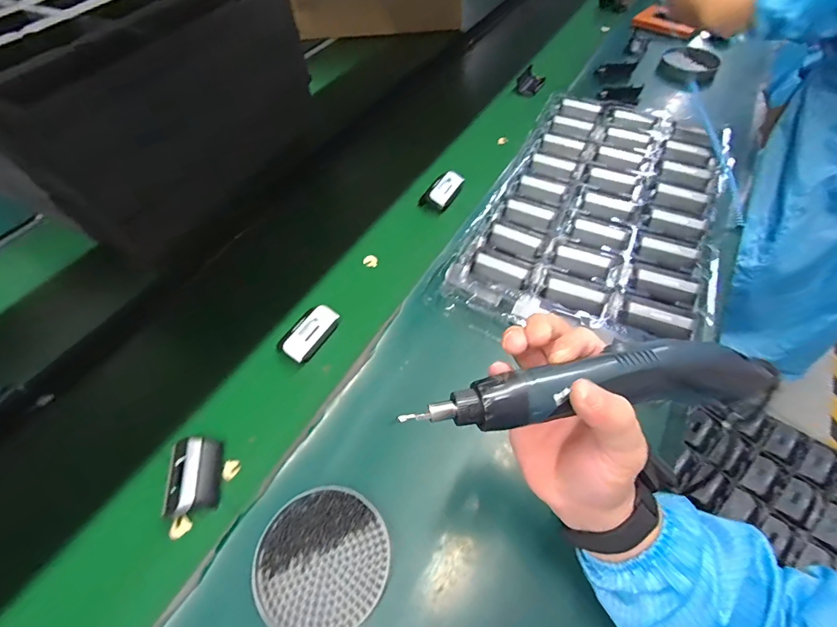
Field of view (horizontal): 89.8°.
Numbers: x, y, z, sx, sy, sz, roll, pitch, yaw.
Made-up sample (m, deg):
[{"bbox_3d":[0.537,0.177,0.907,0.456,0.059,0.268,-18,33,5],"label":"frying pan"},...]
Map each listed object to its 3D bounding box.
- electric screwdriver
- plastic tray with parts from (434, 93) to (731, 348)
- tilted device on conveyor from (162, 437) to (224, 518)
[{"bbox_3d":[0.108,0.043,0.255,0.222,0.028,0.036,-6,57,-8],"label":"electric screwdriver"},{"bbox_3d":[0.270,-0.165,0.597,0.295,0.042,0.490,24,60,14],"label":"plastic tray with parts"},{"bbox_3d":[-0.225,0.162,0.421,0.046,0.025,0.071,-10,58,-7],"label":"tilted device on conveyor"}]

